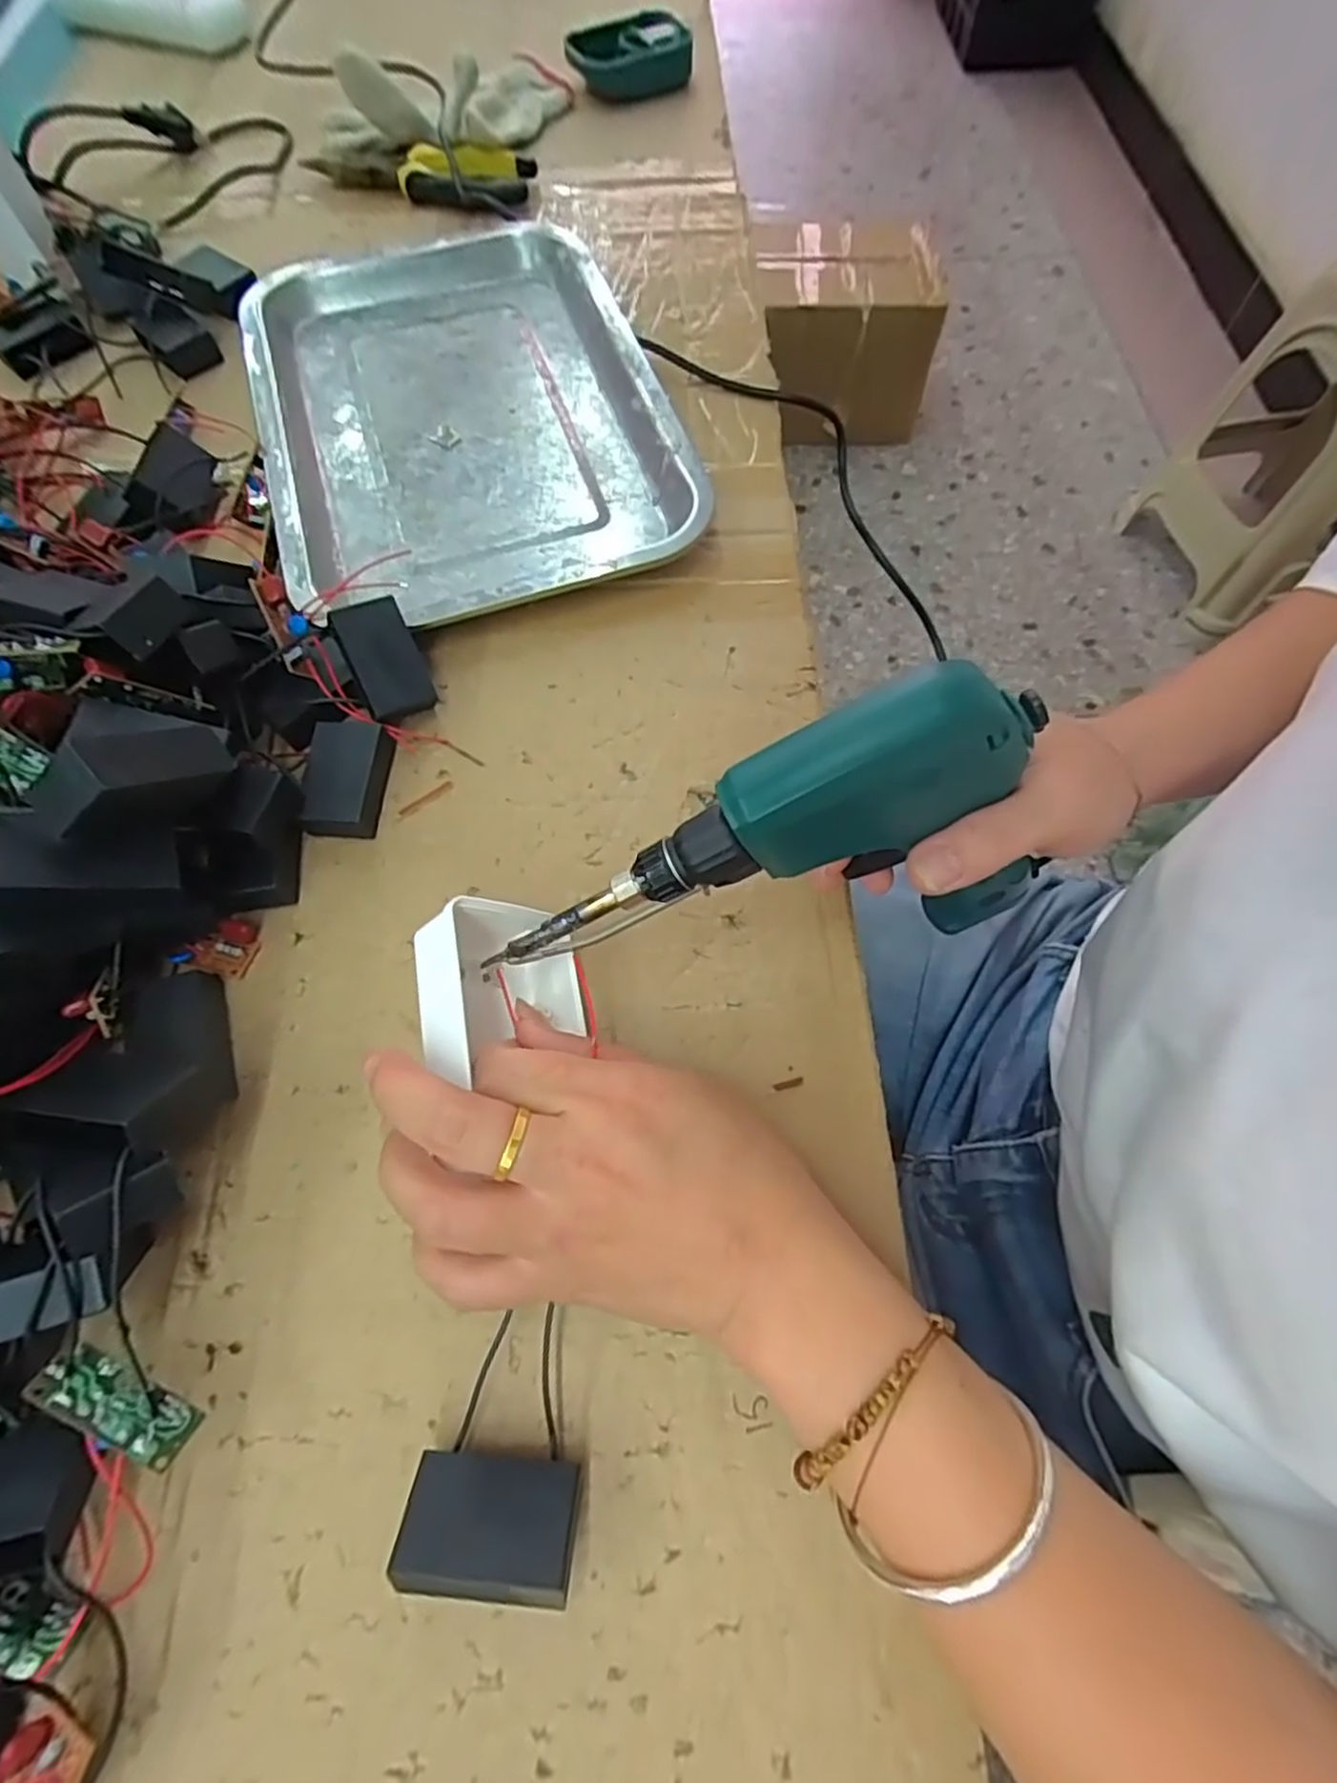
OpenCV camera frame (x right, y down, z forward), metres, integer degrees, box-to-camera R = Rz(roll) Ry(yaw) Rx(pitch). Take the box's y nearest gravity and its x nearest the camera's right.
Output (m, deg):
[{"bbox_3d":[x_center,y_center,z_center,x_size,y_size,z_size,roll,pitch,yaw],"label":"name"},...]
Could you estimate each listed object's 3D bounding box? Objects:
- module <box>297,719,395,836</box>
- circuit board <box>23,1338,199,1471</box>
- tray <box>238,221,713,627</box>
[{"bbox_3d":[-0.138,-0.048,0.311,0.030,0.018,0.050,0,67,0],"label":"module"},{"bbox_3d":[-0.157,0.146,0.204,0.043,0.006,0.016,31,30,-1],"label":"circuit board"},{"bbox_3d":[-0.116,-0.270,0.399,0.208,0.021,0.306,-17,68,-7],"label":"tray"}]

